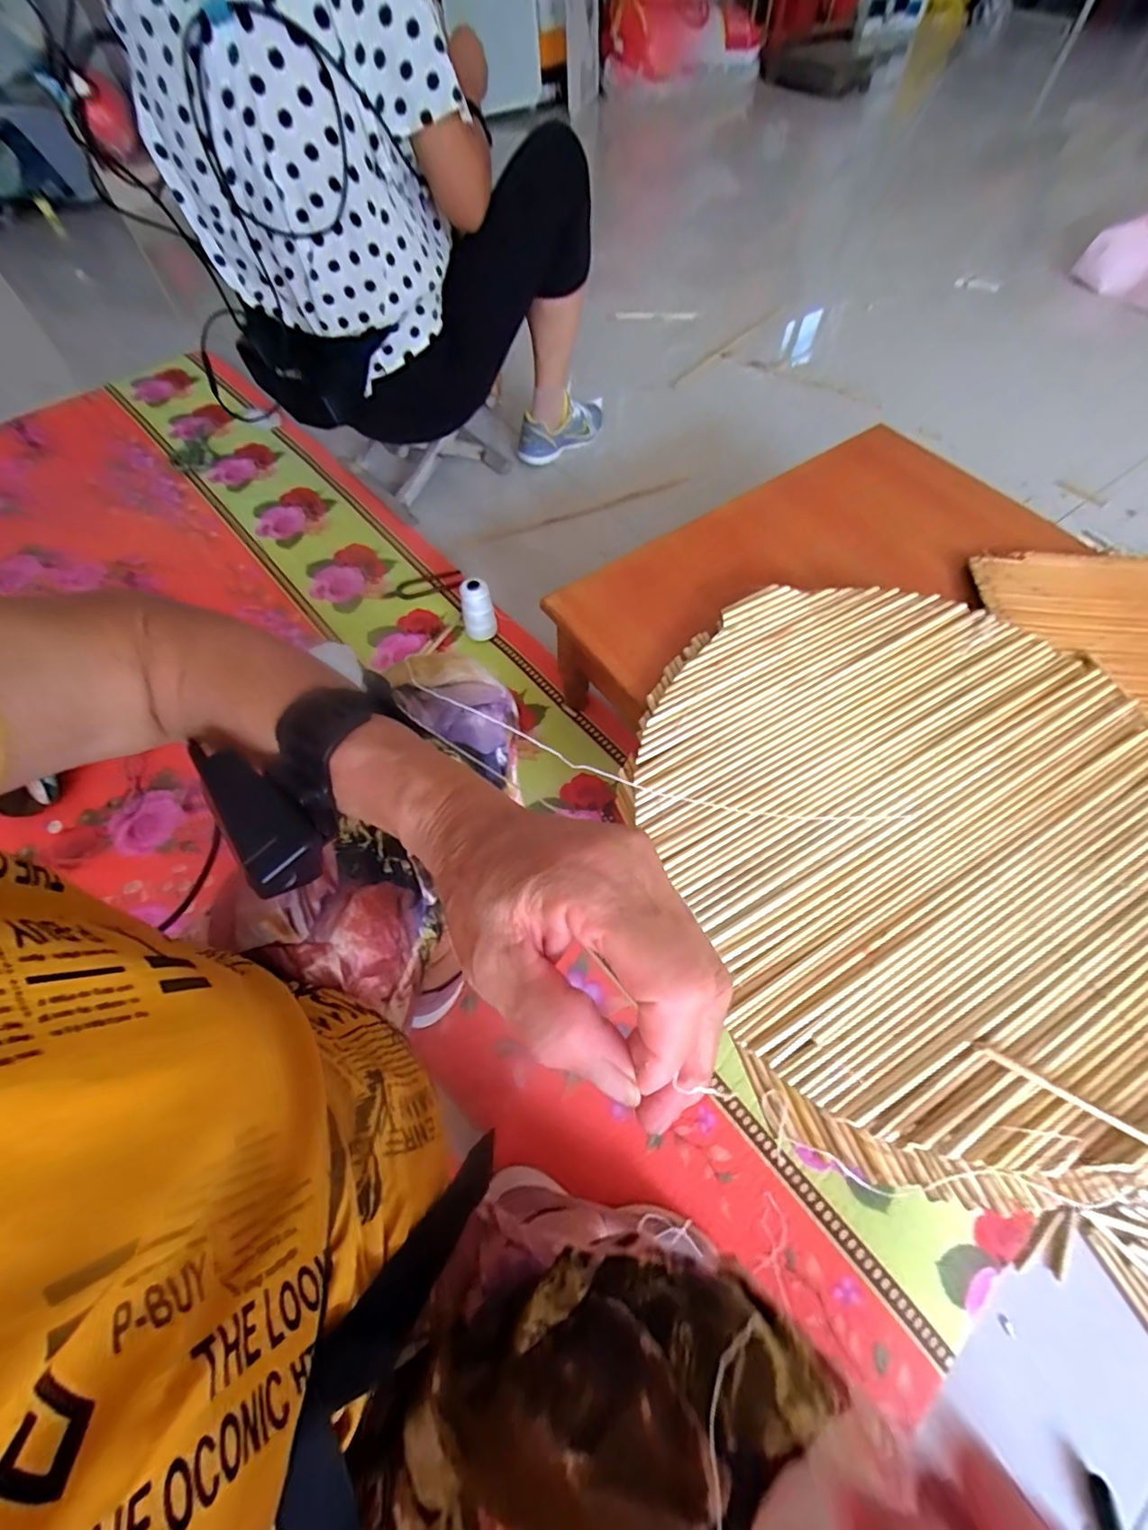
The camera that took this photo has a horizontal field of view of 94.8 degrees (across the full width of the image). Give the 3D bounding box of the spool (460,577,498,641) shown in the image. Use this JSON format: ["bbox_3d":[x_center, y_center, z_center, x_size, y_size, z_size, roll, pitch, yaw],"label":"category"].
[{"bbox_3d":[-0.165,-0.267,0.909,0.056,0.101,0.047,-15,62,-6],"label":"spool"}]

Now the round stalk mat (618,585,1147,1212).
[{"bbox_3d":[0.348,0.049,0.528,0.517,0.028,0.569,-21,65,-10],"label":"round stalk mat"}]

